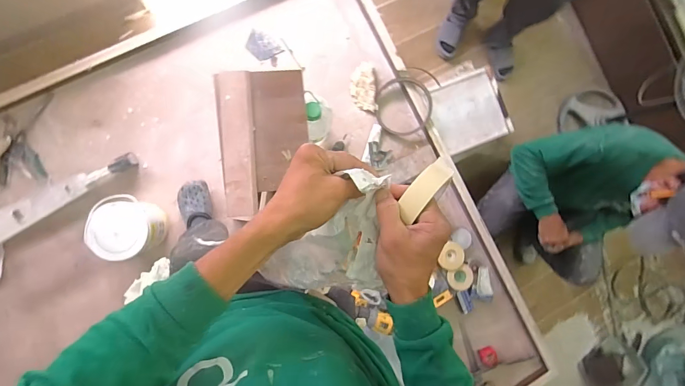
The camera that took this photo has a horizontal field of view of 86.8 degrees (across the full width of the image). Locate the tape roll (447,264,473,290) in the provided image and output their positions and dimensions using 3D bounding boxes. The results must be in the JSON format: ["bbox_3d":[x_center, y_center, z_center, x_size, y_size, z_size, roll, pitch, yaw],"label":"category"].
[{"bbox_3d":[0.432,0.311,1.316,0.090,0.024,0.084,0,89,-9],"label":"tape roll"}]

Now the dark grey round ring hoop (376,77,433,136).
[{"bbox_3d":[0.233,-0.333,1.385,0.211,0.043,0.220,1,96,5],"label":"dark grey round ring hoop"}]

